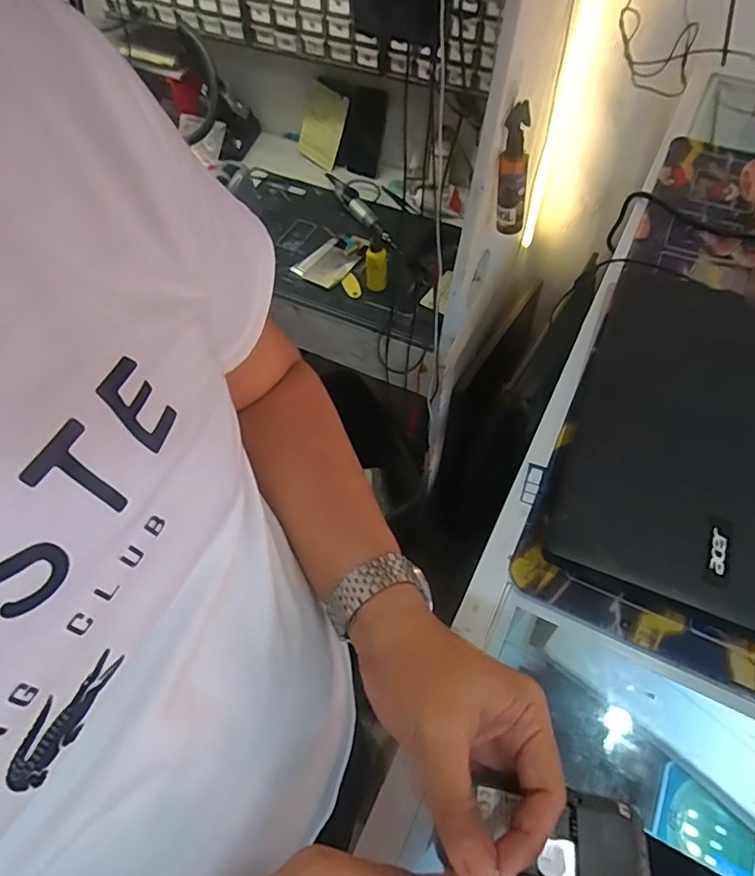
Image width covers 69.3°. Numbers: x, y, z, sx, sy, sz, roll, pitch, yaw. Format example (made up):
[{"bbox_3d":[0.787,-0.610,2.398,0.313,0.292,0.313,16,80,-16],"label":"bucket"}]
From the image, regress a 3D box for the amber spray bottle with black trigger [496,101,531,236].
[{"bbox_3d":[0.181,-0.356,0.736,0.036,0.160,0.035,-5,32,-4],"label":"amber spray bottle with black trigger"}]

